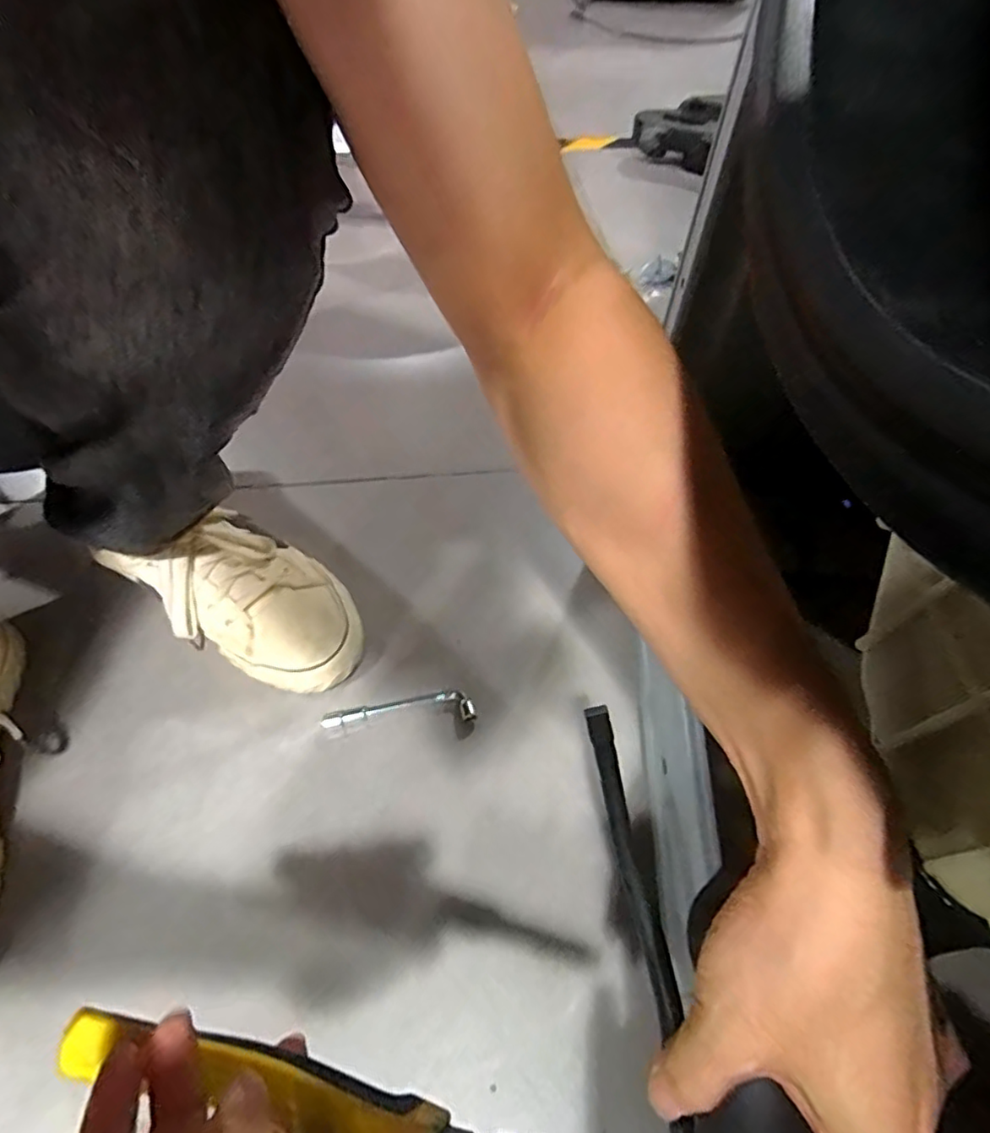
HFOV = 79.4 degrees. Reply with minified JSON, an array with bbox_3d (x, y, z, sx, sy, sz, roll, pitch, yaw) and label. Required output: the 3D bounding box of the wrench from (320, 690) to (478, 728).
[{"bbox_3d":[-0.070,0.105,0.442,0.112,0.016,0.021,-3,53,-3],"label":"wrench"}]

